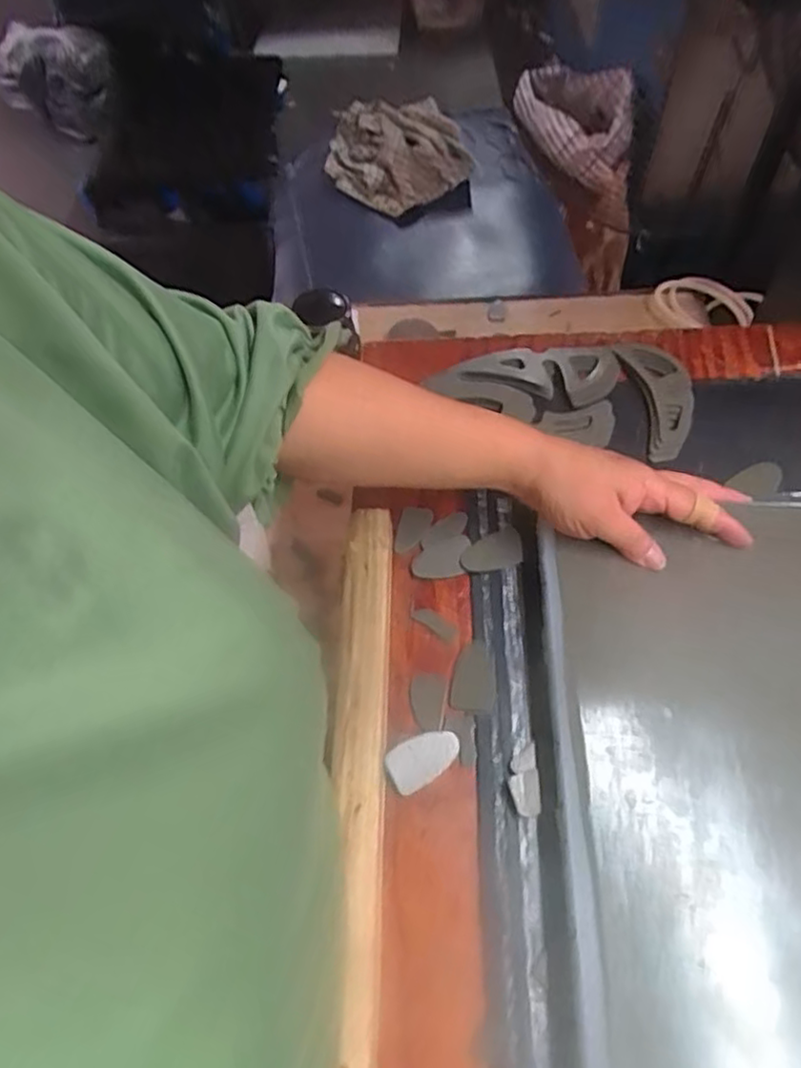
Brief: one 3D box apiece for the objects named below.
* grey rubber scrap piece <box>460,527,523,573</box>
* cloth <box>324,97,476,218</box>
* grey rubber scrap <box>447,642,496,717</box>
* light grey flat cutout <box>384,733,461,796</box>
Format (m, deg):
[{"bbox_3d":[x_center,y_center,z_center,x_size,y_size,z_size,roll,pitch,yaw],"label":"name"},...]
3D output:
[{"bbox_3d":[0.065,0.013,0.492,0.045,0.004,0.029,-17,59,-7],"label":"grey rubber scrap piece"},{"bbox_3d":[-0.020,-0.864,1.546,0.284,0.086,0.395,-13,59,-5],"label":"cloth"},{"bbox_3d":[0.047,0.093,0.448,0.028,0.005,0.046,6,59,6],"label":"grey rubber scrap"},{"bbox_3d":[0.014,0.137,0.426,0.046,0.005,0.027,-31,62,-15],"label":"light grey flat cutout"}]

